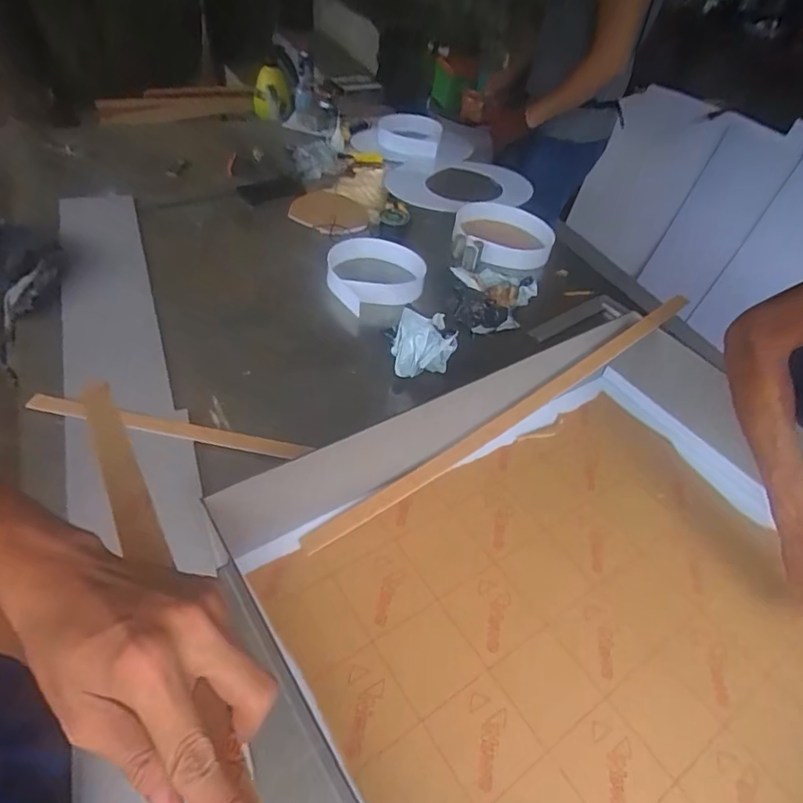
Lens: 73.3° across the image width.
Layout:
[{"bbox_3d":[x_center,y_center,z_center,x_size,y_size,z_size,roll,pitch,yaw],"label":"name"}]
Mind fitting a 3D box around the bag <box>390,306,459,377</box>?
[{"bbox_3d":[0.043,-0.095,0.934,0.111,0.126,0.044,-8,50,-13],"label":"bag"}]

